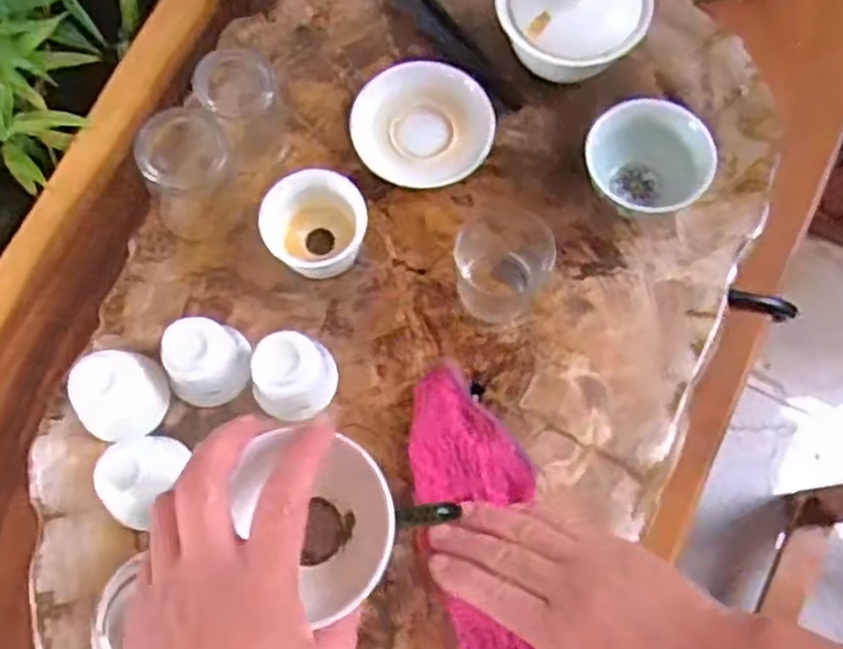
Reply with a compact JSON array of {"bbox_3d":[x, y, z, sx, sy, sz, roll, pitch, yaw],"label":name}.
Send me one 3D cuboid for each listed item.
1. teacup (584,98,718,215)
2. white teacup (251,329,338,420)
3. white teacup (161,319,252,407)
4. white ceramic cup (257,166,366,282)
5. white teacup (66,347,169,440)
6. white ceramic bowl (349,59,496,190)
[{"bbox_3d":[0.138,-0.098,0.488,0.073,0.052,0.063,-11,73,-2],"label":"teacup"},{"bbox_3d":[-0.074,0.030,0.455,0.042,0.050,0.042,0,73,1],"label":"white teacup"},{"bbox_3d":[-0.123,0.022,0.456,0.041,0.055,0.039,0,73,1],"label":"white teacup"},{"bbox_3d":[-0.065,-0.061,0.486,0.061,0.040,0.060,0,73,1],"label":"white ceramic cup"},{"bbox_3d":[-0.172,0.042,0.444,0.041,0.050,0.039,0,73,1],"label":"white teacup"},{"bbox_3d":[0.001,-0.130,0.517,0.089,0.018,0.080,-11,89,-2],"label":"white ceramic bowl"}]

